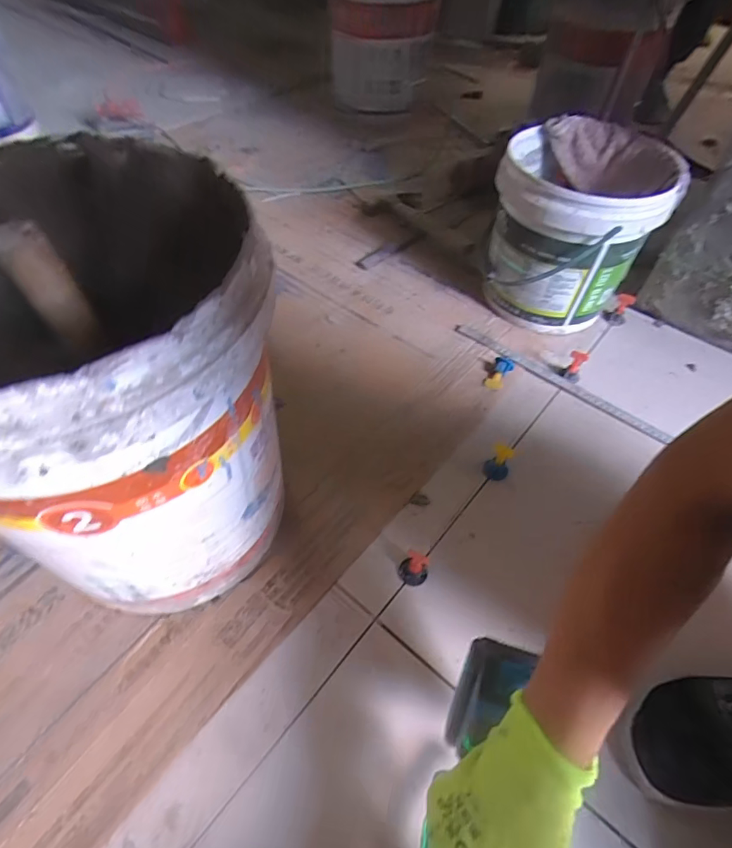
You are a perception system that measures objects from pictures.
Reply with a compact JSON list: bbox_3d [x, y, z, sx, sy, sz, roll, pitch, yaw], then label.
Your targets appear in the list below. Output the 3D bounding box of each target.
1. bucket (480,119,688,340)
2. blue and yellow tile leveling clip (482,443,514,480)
[{"bbox_3d":[0.317,-0.298,0.769,0.236,0.279,0.224,1,52,-1],"label":"bucket"},{"bbox_3d":[0.177,0.050,0.625,0.032,0.051,0.027,23,55,15],"label":"blue and yellow tile leveling clip"}]

